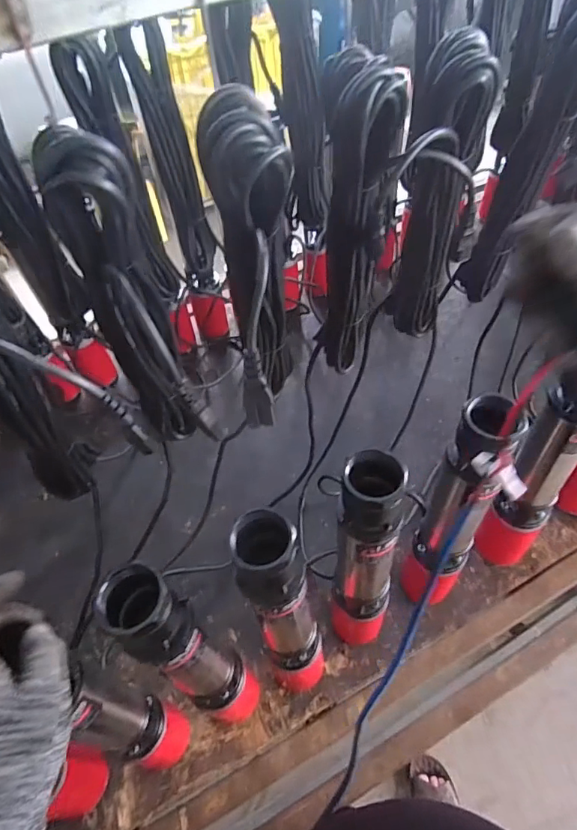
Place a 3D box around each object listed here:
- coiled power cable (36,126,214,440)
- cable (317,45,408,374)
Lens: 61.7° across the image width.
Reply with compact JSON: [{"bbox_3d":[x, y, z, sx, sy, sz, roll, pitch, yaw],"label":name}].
[{"bbox_3d":[-0.128,-0.073,0.437,0.061,0.337,0.059,-35,58,-20],"label":"coiled power cable"},{"bbox_3d":[0.067,-0.170,0.496,0.069,0.319,0.069,6,54,9],"label":"cable"}]

